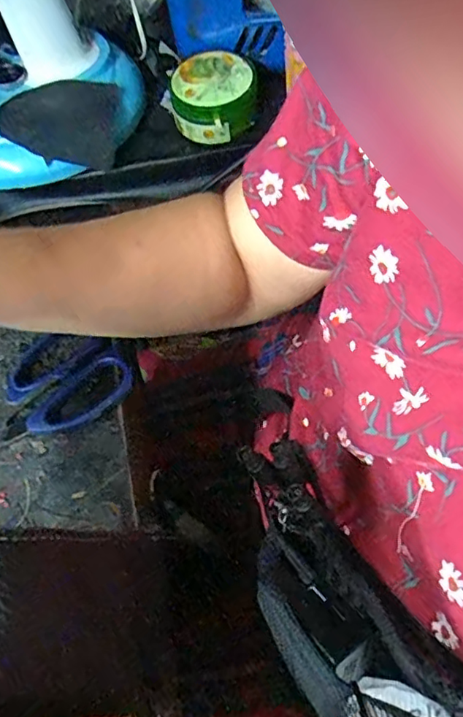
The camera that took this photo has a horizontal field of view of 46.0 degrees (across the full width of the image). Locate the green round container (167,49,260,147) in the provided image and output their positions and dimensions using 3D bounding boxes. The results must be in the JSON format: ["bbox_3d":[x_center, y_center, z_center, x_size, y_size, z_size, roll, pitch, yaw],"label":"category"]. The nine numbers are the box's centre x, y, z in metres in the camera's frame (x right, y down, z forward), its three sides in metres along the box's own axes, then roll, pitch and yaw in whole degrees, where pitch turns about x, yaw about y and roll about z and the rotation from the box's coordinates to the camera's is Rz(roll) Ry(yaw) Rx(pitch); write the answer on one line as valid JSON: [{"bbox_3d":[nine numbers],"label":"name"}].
[{"bbox_3d":[-0.020,-0.308,0.649,0.090,0.063,0.088,-2,57,4],"label":"green round container"}]

